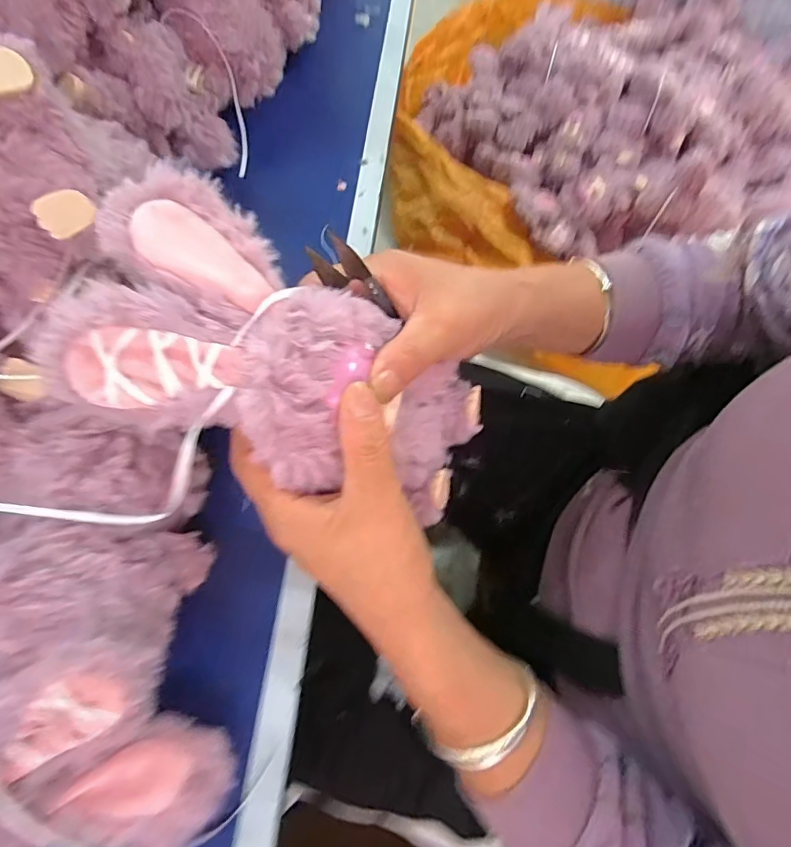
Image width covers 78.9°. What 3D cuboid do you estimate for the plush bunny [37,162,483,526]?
[{"bbox_3d":[-0.048,-0.033,0.256,0.207,0.105,0.120,19,83,-2],"label":"plush bunny"}]

